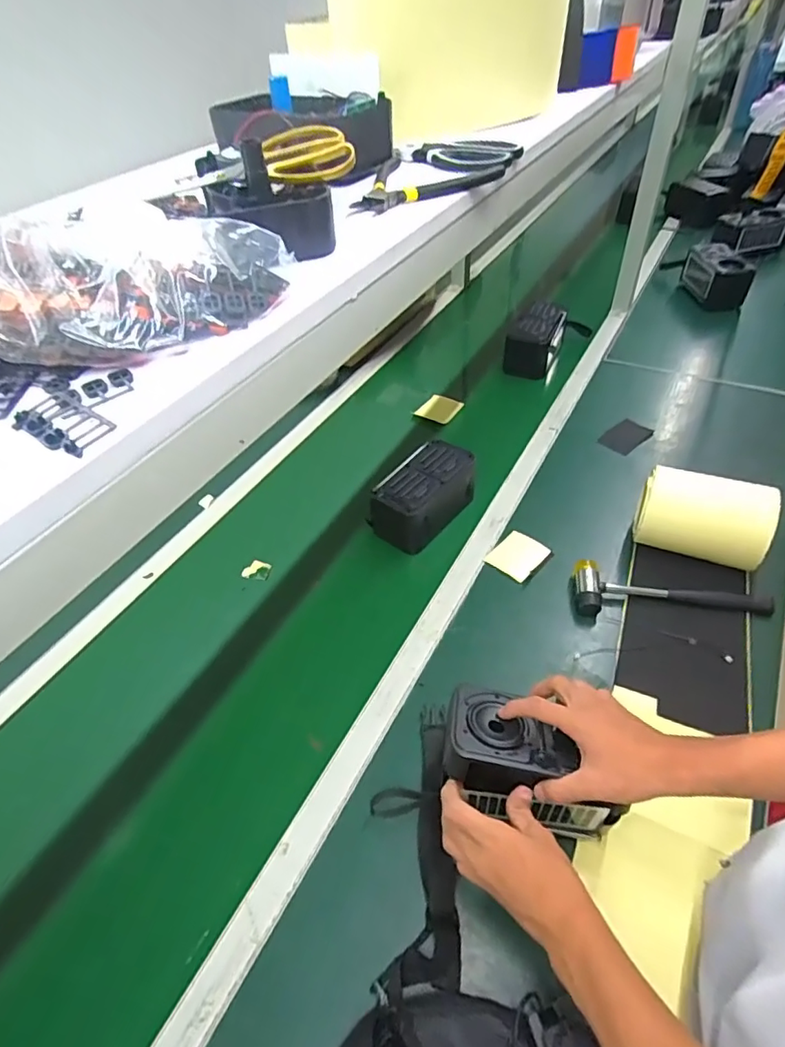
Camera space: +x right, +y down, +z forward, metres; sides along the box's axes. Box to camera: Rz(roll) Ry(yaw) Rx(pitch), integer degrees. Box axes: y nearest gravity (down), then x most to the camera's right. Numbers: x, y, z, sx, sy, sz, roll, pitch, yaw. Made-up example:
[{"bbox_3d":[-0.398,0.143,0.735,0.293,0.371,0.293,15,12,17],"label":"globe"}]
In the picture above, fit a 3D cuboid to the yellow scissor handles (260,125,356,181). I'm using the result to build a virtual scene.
[{"bbox_3d":[-0.064,-0.282,0.408,0.066,0.022,0.076,-11,46,-5],"label":"yellow scissor handles"}]

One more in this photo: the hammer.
[{"bbox_3d":[0.379,0.098,0.728,0.250,0.033,0.077,4,47,9],"label":"hammer"}]

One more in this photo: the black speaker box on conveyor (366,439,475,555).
[{"bbox_3d":[0.054,-0.047,0.858,0.099,0.099,0.173,30,56,30],"label":"black speaker box on conveyor"}]

